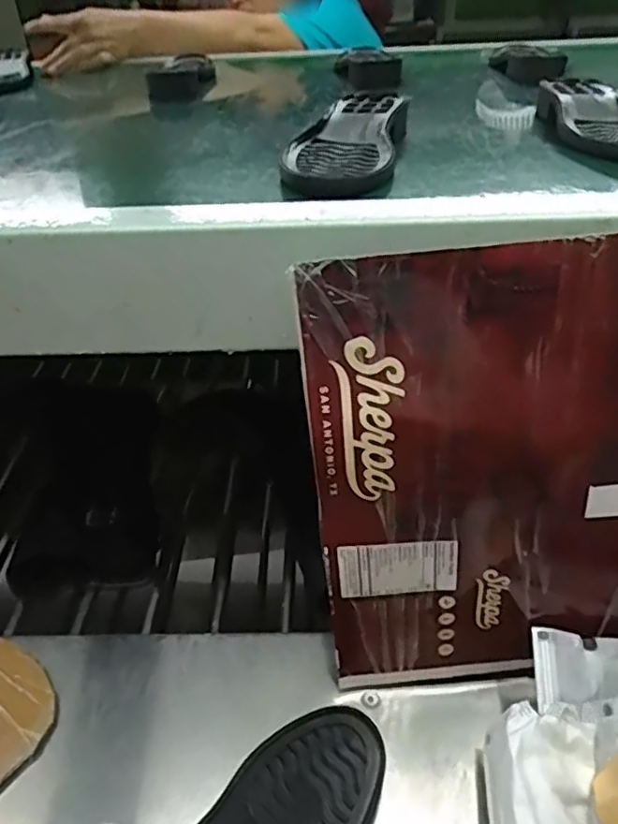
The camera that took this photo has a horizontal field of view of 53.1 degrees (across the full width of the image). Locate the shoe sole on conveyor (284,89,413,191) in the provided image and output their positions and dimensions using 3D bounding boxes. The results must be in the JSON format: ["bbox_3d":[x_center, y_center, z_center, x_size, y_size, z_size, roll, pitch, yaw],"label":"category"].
[{"bbox_3d":[0.031,-0.220,0.491,0.079,0.025,0.209,5,37,11],"label":"shoe sole on conveyor"}]

